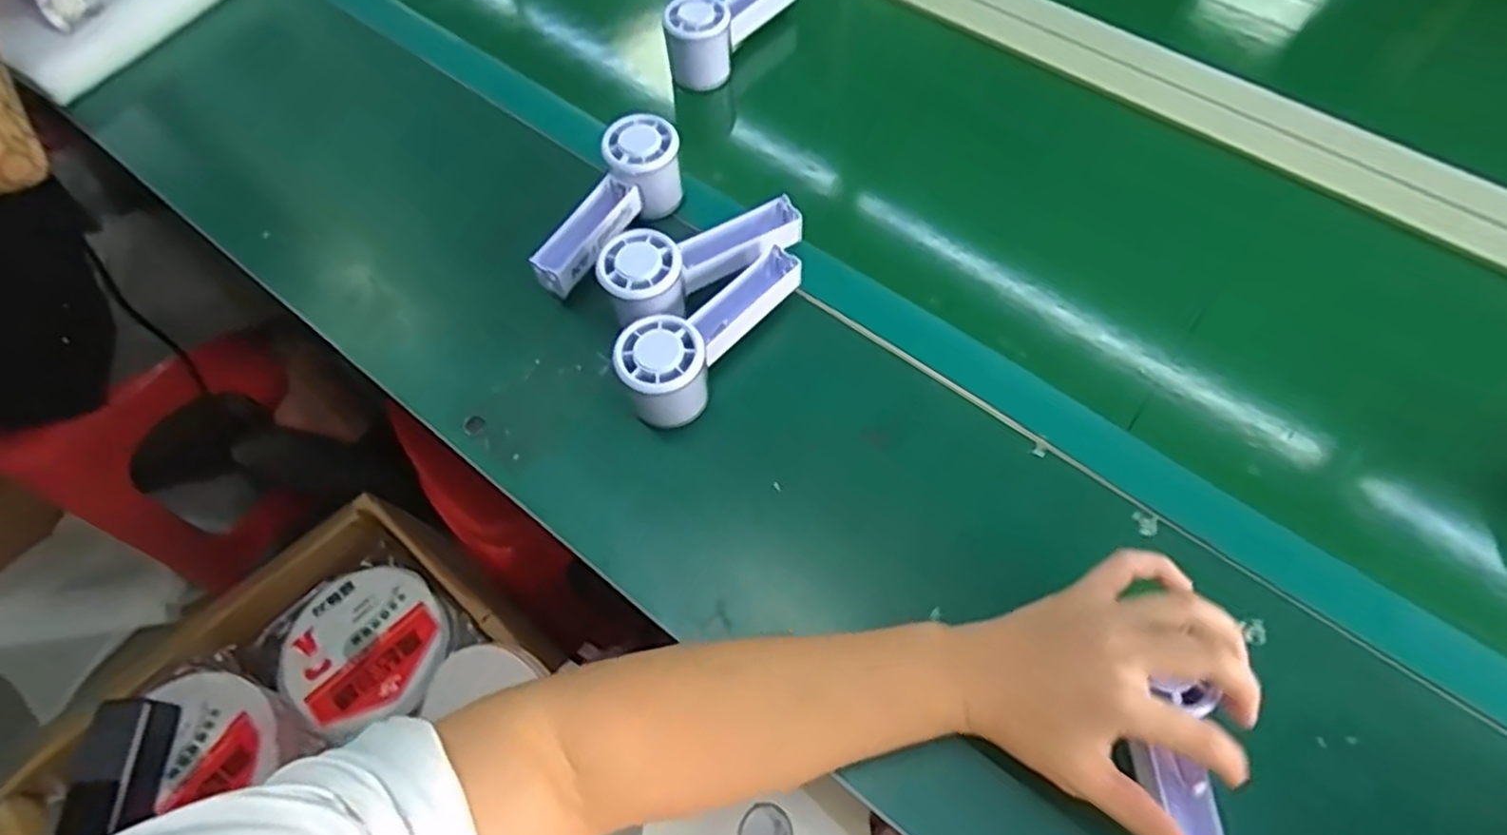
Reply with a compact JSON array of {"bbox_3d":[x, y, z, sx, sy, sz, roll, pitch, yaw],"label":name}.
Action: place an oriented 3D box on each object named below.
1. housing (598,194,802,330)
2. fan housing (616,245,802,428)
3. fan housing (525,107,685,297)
[{"bbox_3d":[-0.037,-0.119,0.544,0.157,0.052,0.062,-32,66,-14],"label":"housing"},{"bbox_3d":[-0.024,-0.058,0.517,0.158,0.060,0.059,-41,68,-17],"label":"fan housing"},{"bbox_3d":[-0.113,-0.160,0.569,0.053,0.053,0.153,32,68,17],"label":"fan housing"}]

